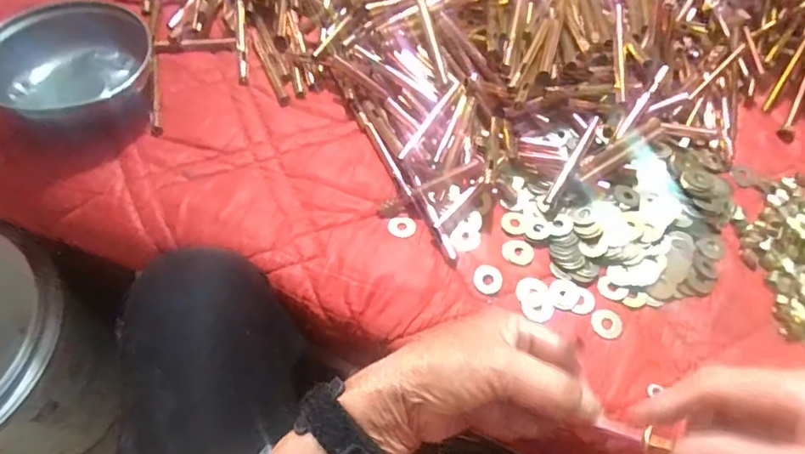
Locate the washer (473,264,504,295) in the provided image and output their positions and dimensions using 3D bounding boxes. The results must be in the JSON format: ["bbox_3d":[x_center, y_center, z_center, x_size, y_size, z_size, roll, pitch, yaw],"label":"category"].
[{"bbox_3d":[0.065,0.040,0.398,0.022,0.004,0.023,0,61,0],"label":"washer"}]

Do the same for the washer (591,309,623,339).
[{"bbox_3d":[0.151,0.071,0.388,0.023,0.004,0.022,0,61,0],"label":"washer"}]

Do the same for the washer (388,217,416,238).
[{"bbox_3d":[0.000,-0.001,0.421,0.021,0.004,0.020,0,61,0],"label":"washer"}]

